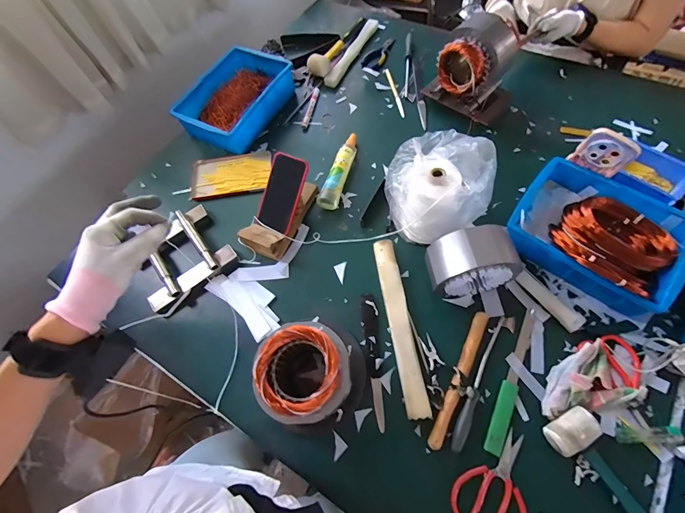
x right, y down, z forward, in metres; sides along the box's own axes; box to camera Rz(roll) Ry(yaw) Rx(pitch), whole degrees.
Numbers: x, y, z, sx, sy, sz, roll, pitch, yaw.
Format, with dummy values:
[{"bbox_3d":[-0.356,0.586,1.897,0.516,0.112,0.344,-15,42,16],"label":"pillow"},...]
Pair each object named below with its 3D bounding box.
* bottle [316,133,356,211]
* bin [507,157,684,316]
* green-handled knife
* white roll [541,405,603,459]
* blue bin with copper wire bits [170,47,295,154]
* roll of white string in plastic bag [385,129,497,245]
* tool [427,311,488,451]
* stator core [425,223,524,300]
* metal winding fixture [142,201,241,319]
[{"bbox_3d":[-0.009,-0.207,0.801,0.050,0.035,0.216,13,66,12],"label":"bottle"},{"bbox_3d":[0.475,-0.041,0.643,0.277,0.096,0.207,34,72,20],"label":"bin"},{"bbox_3d":[0.299,0.209,0.585,0.028,0.009,0.261,23,69,16],"label":"green-handled knife"},{"bbox_3d":[0.358,0.277,0.528,0.076,0.050,0.048,-30,65,-8],"label":"white roll"},{"bbox_3d":[-0.283,-0.414,0.892,0.194,0.099,0.295,20,68,15],"label":"blue bin with copper wire bits"},{"bbox_3d":[0.196,-0.149,0.674,0.199,0.174,0.201,-12,64,0],"label":"roll of white string in plastic bag"},{"bbox_3d":[0.204,0.207,0.580,0.024,0.014,0.246,25,69,17],"label":"tool"},{"bbox_3d":[0.228,0.012,0.605,0.149,0.149,0.084,-11,64,1],"label":"stator core"},{"bbox_3d":[-0.349,-0.004,0.716,0.194,0.072,0.190,-36,66,-11],"label":"metal winding fixture"}]

